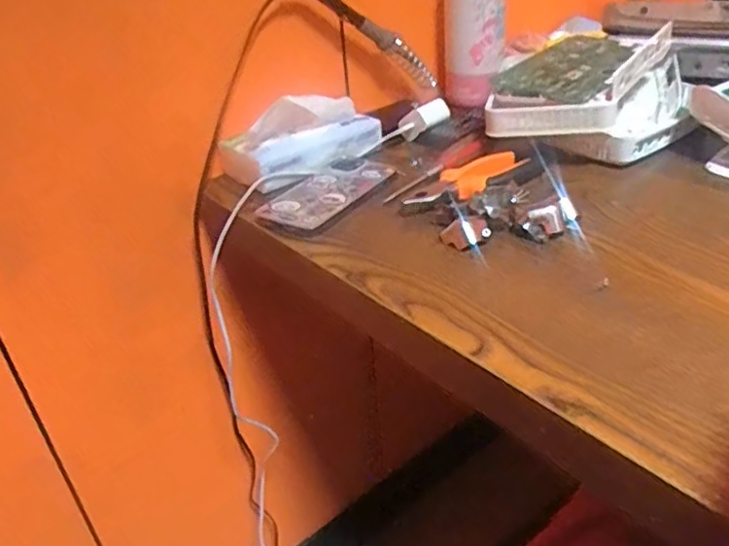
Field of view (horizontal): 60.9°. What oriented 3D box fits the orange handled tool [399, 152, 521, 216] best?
[{"bbox_3d":[0.090,-0.081,0.547,0.049,0.012,0.126,24,42,38],"label":"orange handled tool"}]

